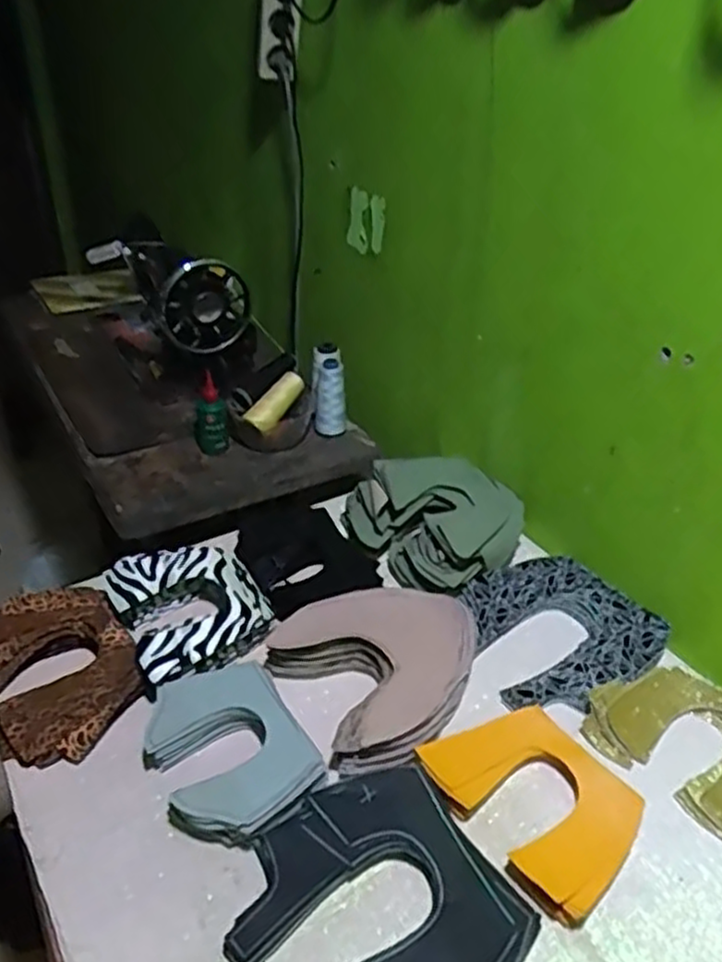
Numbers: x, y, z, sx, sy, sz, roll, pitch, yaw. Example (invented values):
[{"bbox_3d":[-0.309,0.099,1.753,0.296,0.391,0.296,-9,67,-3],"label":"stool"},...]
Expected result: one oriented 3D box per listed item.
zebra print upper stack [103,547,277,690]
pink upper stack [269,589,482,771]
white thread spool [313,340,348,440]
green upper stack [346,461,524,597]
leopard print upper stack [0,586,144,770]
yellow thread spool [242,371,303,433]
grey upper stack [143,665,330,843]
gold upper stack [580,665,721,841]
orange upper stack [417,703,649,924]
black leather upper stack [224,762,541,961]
[{"bbox_3d":[-0.172,0.129,0.764,0.137,0.049,0.161,-19,39,-24],"label":"zebra print upper stack"},{"bbox_3d":[0.024,0.168,0.706,0.181,0.037,0.176,-19,39,-25],"label":"pink upper stack"},{"bbox_3d":[-0.045,-0.132,1.095,0.044,0.131,0.054,3,34,1],"label":"white thread spool"},{"bbox_3d":[0.091,0.038,0.874,0.175,0.082,0.185,-28,43,-33],"label":"green upper stack"},{"bbox_3d":[-0.288,0.179,0.707,0.134,0.045,0.181,-23,40,-28],"label":"leopard print upper stack"},{"bbox_3d":[-0.121,-0.115,1.072,0.031,0.036,0.122,20,53,27],"label":"yellow thread spool"},{"bbox_3d":[-0.115,0.227,0.636,0.123,0.039,0.162,-20,39,-26],"label":"grey upper stack"},{"bbox_3d":[0.299,0.228,0.661,0.130,0.023,0.165,-30,44,-35],"label":"gold upper stack"},{"bbox_3d":[0.142,0.259,0.609,0.115,0.030,0.164,-24,41,-30],"label":"orange upper stack"},{"bbox_3d":[0.008,0.308,0.535,0.184,0.023,0.187,-22,40,-28],"label":"black leather upper stack"}]

